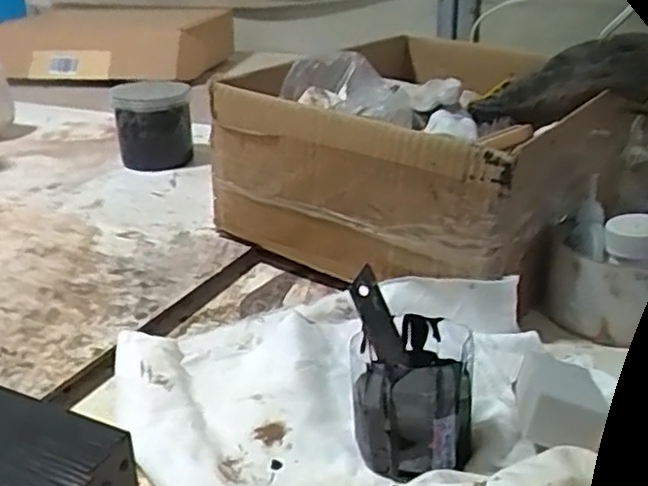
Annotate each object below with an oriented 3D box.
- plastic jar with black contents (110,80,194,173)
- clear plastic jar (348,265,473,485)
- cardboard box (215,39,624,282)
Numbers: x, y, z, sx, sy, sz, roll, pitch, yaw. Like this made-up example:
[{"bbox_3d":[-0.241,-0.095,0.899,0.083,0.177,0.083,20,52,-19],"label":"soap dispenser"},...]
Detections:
[{"bbox_3d":[-0.174,-0.120,0.713,0.076,0.086,0.073,-7,25,-13],"label":"plastic jar with black contents"},{"bbox_3d":[0.044,0.064,0.335,0.057,0.067,0.067,-1,23,-1],"label":"clear plastic jar"},{"bbox_3d":[0.090,-0.090,0.572,0.255,0.117,0.309,13,27,28],"label":"cardboard box"}]

